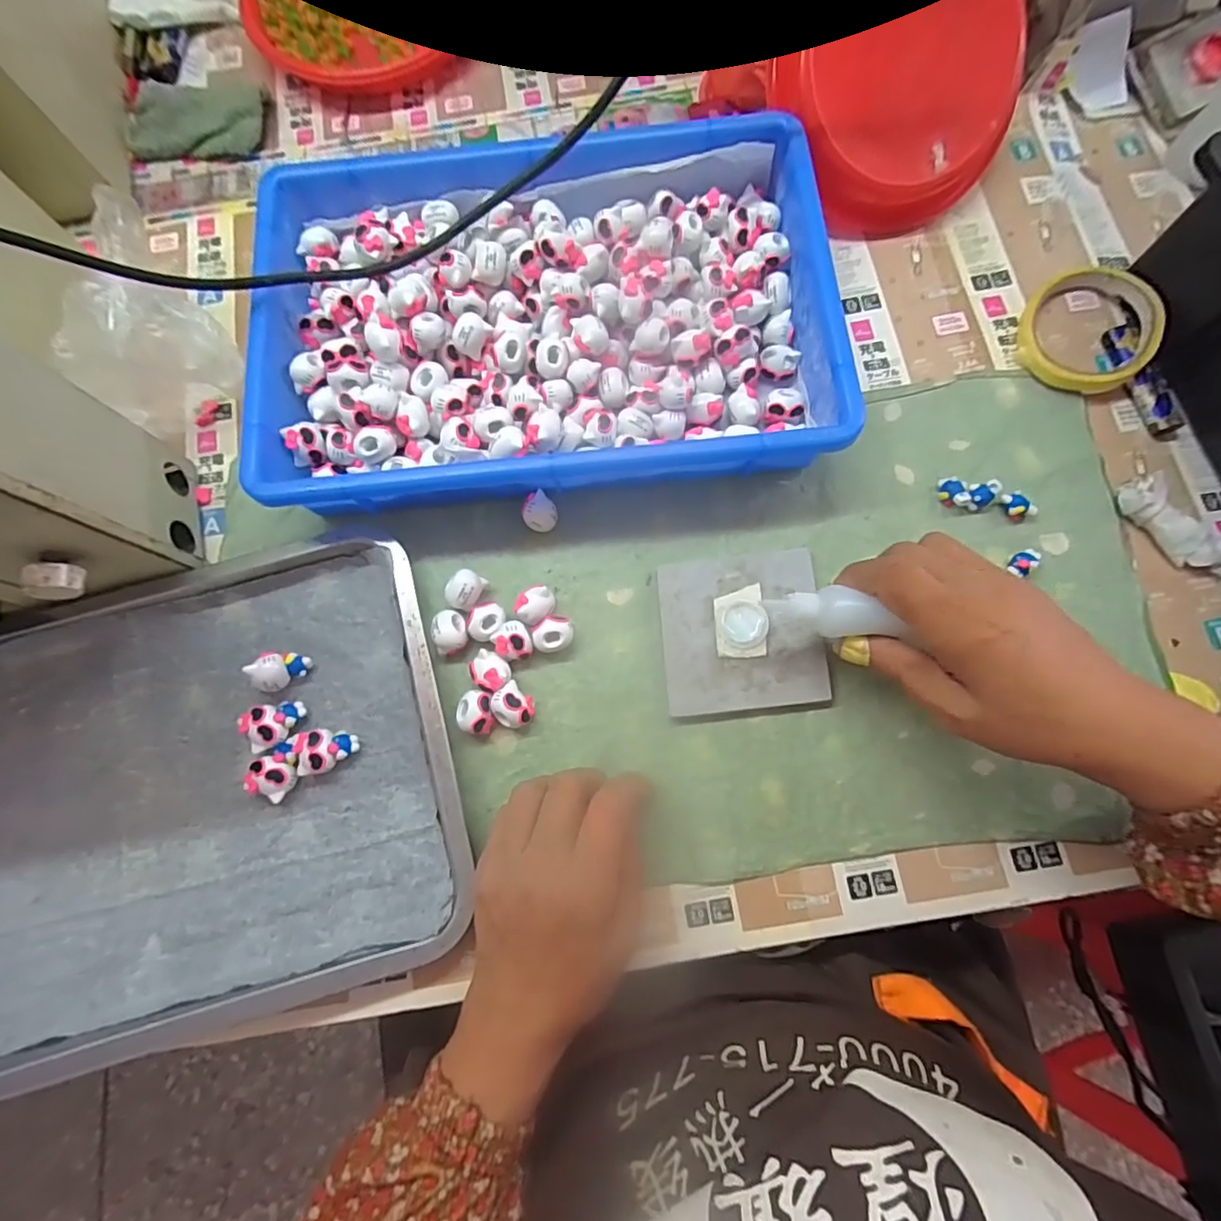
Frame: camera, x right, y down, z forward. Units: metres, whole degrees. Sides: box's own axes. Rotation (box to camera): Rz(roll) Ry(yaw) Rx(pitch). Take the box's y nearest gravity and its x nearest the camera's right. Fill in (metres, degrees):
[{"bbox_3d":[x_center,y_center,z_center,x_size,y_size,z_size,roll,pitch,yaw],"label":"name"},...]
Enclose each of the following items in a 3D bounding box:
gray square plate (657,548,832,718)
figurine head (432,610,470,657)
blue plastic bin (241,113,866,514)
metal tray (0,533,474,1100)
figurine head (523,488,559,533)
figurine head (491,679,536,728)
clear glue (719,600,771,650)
[{"bbox_3d":[0.082,0.014,0.354,0.097,0.010,0.098,-4,78,1],"label":"gray square plate"},{"bbox_3d":[-0.100,0.014,0.351,0.020,0.018,0.027,4,78,3],"label":"figurine head"},{"bbox_3d":[-0.043,-0.194,0.378,0.366,0.059,0.256,-6,78,0],"label":"blue plastic bin"},{"bbox_3d":[-0.250,0.104,0.337,0.304,0.029,0.258,-16,78,-2],"label":"metal tray"},{"bbox_3d":[-0.046,-0.063,0.370,0.022,0.027,0.023,0,78,2],"label":"figurine head"},{"bbox_3d":[-0.059,0.059,0.343,0.025,0.024,0.023,0,78,2],"label":"figurine head"},{"bbox_3d":[0.083,0.009,0.347,0.029,0.006,0.029,0,78,2],"label":"clear glue"}]

